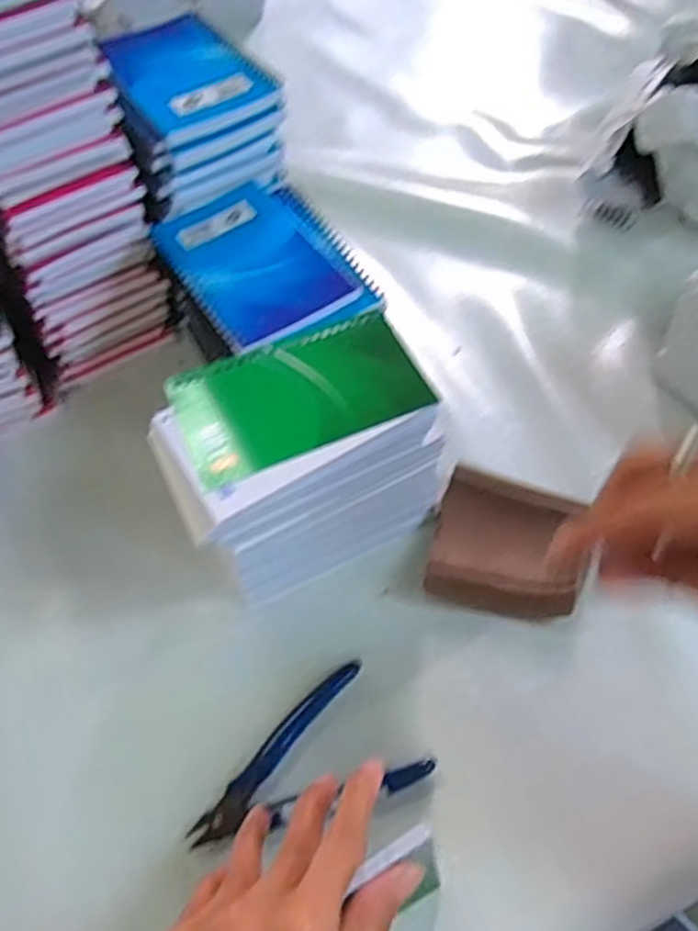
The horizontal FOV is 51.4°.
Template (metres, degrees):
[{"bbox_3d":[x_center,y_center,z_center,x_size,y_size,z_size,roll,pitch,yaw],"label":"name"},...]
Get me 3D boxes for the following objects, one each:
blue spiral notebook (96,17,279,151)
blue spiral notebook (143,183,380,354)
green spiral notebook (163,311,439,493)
[{"bbox_3d":[-0.108,-0.252,0.468,0.082,0.015,0.125,-31,59,-16],"label":"blue spiral notebook"},{"bbox_3d":[-0.053,-0.125,0.445,0.097,0.008,0.137,-26,58,-13],"label":"blue spiral notebook"},{"bbox_3d":[-0.027,-0.039,0.389,0.128,0.004,0.076,-22,57,-11],"label":"green spiral notebook"}]

